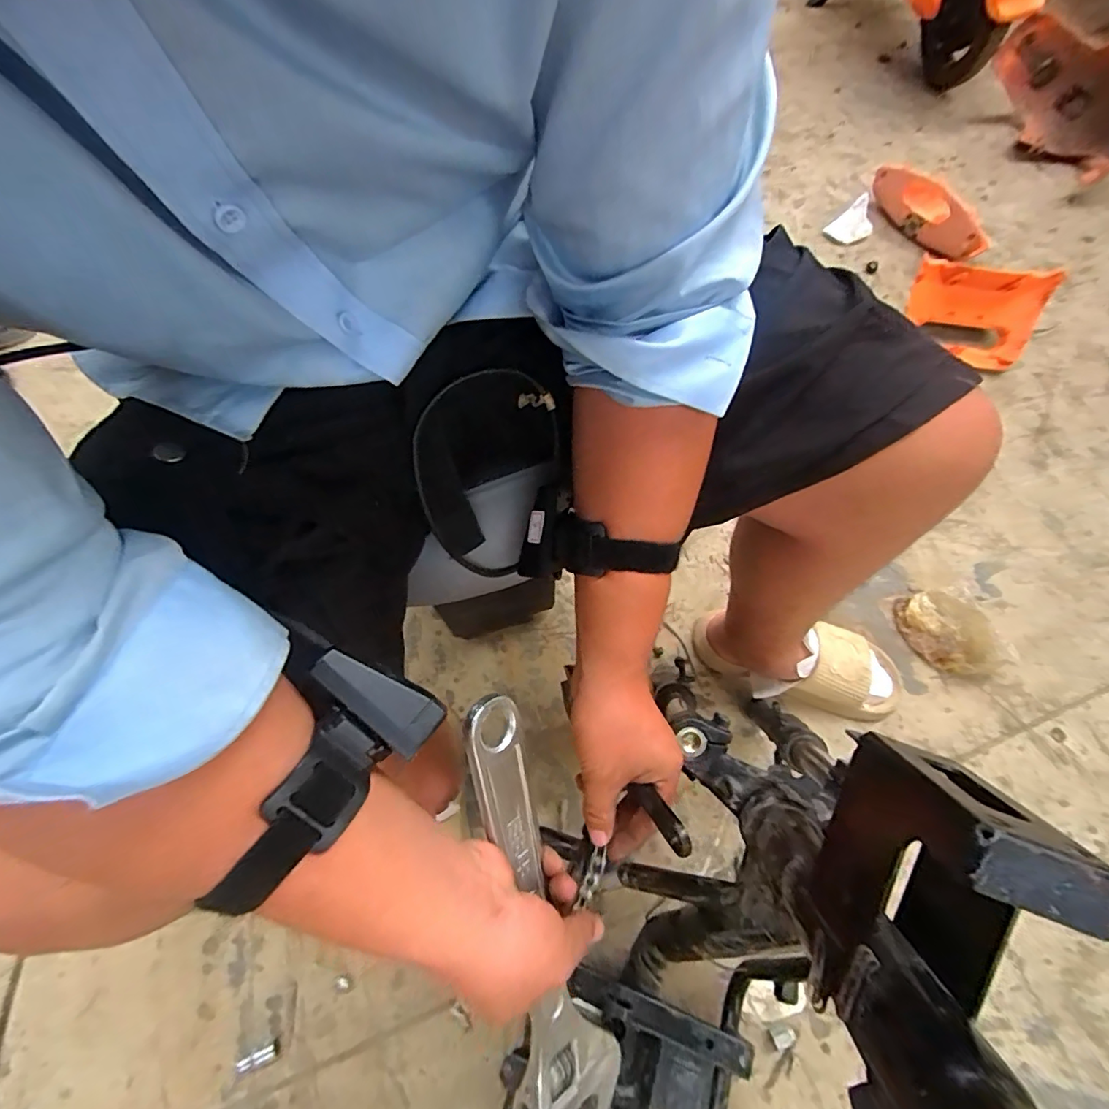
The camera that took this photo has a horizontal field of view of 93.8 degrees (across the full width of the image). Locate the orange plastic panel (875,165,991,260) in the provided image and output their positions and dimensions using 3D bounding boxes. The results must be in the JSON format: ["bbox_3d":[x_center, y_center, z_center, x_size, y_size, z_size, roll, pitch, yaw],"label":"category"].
[{"bbox_3d":[0.828,-0.760,1.151,0.144,0.064,0.299,-18,65,-6],"label":"orange plastic panel"}]

